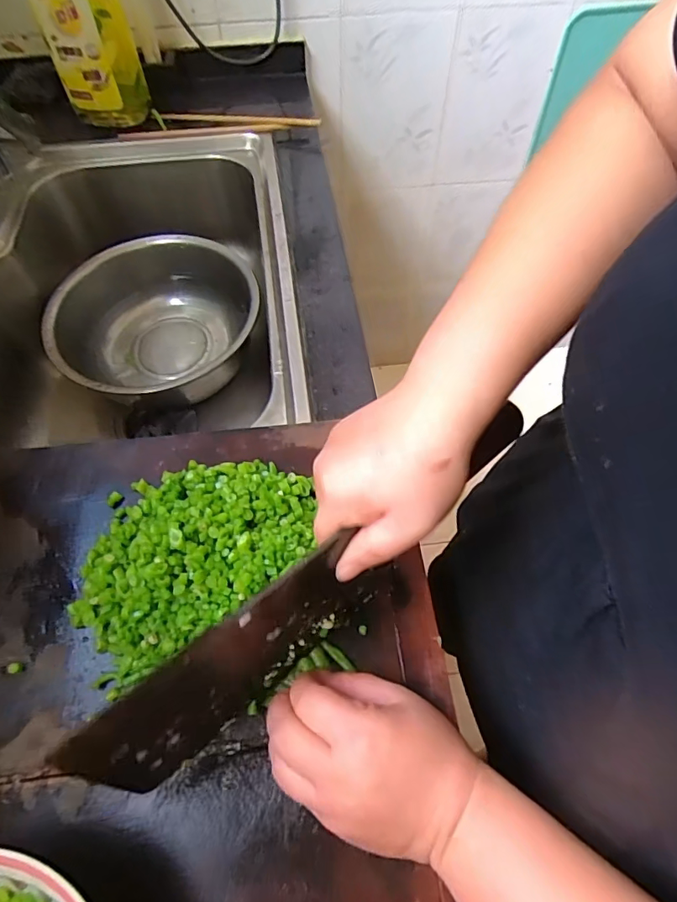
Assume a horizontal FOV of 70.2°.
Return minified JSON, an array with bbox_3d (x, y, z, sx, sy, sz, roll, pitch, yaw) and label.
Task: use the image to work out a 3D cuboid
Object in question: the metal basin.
[{"bbox_3d":[-0.263,-0.178,0.695,0.258,0.095,0.277,-1,58,1],"label":"metal basin"}]

